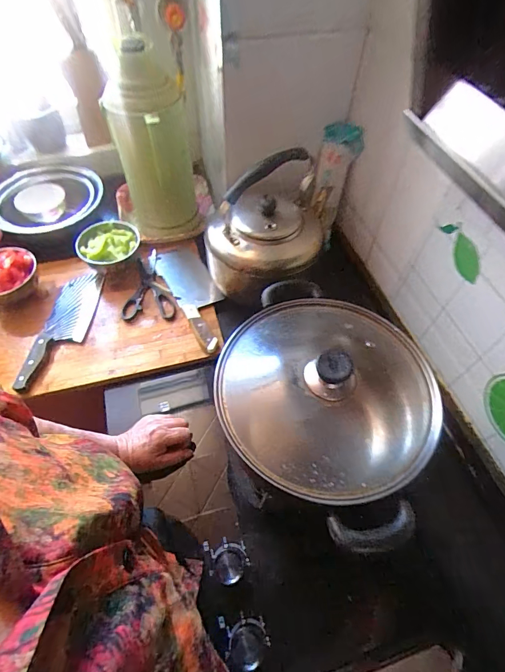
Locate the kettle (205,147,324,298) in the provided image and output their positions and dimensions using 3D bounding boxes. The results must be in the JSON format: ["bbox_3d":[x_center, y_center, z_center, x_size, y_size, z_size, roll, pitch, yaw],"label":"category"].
[{"bbox_3d":[0.026,-0.222,0.750,0.240,0.230,0.194,-1,58,-3],"label":"kettle"}]

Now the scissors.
[{"bbox_3d":[-0.243,-0.102,0.827,0.109,0.018,0.198,-18,60,-13],"label":"scissors"}]

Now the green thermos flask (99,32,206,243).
[{"bbox_3d":[-0.222,-0.413,0.837,0.163,0.363,0.195,-13,59,-10],"label":"green thermos flask"}]

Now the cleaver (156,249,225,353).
[{"bbox_3d":[-0.129,-0.101,0.836,0.101,0.023,0.328,-25,53,-17],"label":"cleaver"}]

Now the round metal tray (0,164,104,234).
[{"bbox_3d":[-0.522,-0.351,0.946,0.261,0.050,0.261,-23,62,-16],"label":"round metal tray"}]

